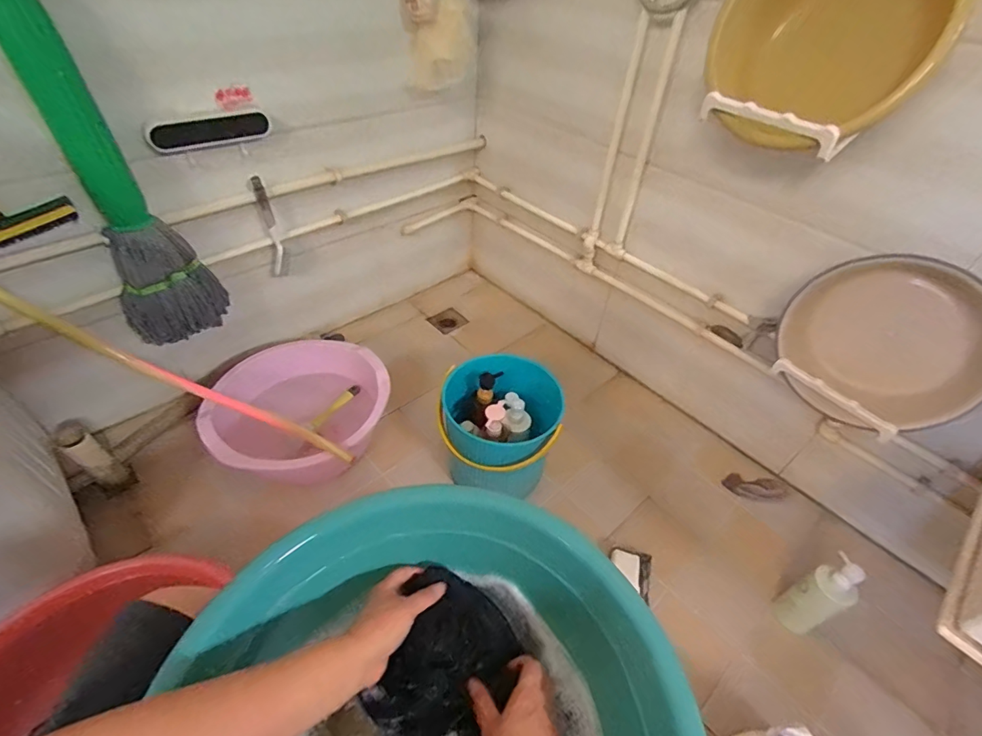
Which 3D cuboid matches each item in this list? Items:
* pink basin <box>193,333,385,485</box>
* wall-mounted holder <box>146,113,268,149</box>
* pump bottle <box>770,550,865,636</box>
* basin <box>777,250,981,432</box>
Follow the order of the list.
[{"bbox_3d":[-0.433,0.114,1.092,0.364,0.215,0.361,2,45,-2],"label":"pink basin"},{"bbox_3d":[-0.554,-0.475,0.920,0.224,0.049,0.012,-34,78,-34],"label":"wall-mounted holder"},{"bbox_3d":[0.606,0.424,0.851,0.063,0.189,0.071,-18,49,-20],"label":"pump bottle"},{"bbox_3d":[0.646,-0.039,0.764,0.114,0.278,0.287,-9,44,-32],"label":"basin"}]

